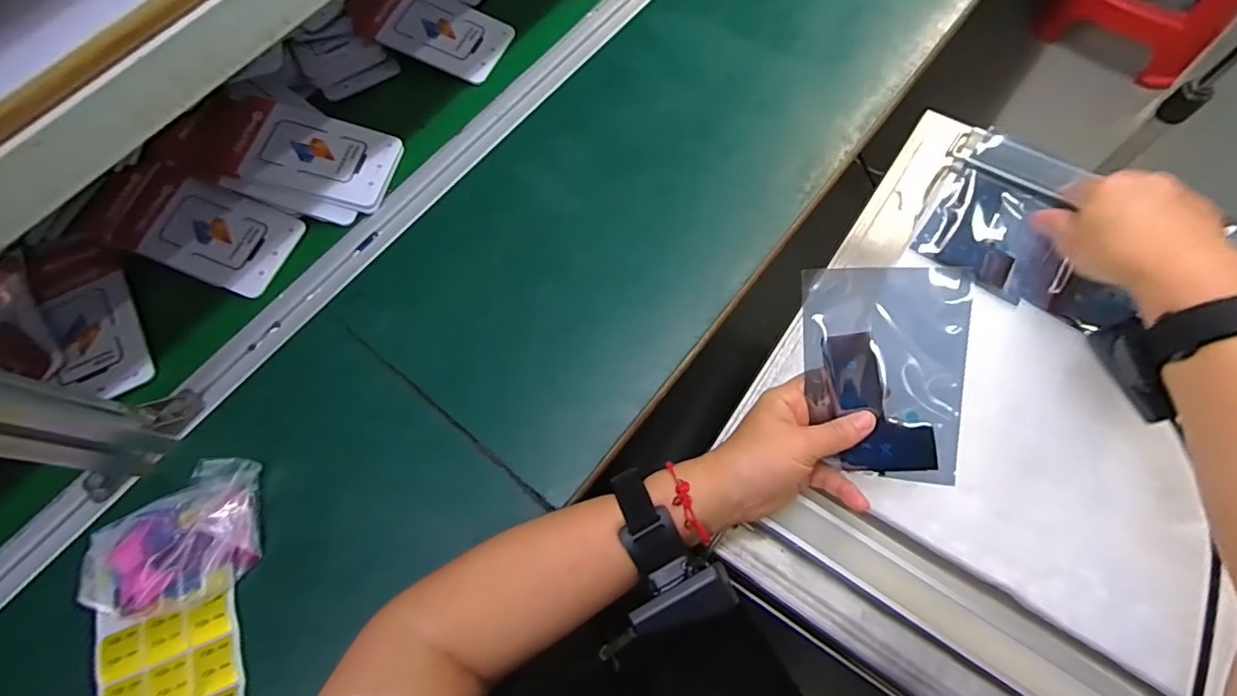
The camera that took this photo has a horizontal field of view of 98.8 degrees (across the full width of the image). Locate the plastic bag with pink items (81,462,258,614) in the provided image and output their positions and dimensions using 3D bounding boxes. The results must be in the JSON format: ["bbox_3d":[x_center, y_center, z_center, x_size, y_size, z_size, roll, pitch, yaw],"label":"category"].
[{"bbox_3d":[-0.333,0.151,0.401,0.134,0.031,0.085,-27,69,-6],"label":"plastic bag with pink items"}]

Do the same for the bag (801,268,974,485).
[{"bbox_3d":[0.175,0.019,0.353,0.094,0.008,0.140,2,100,22],"label":"bag"}]

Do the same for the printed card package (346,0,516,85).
[{"bbox_3d":[-0.204,-0.358,0.586,0.161,0.009,0.103,25,68,-1],"label":"printed card package"}]

